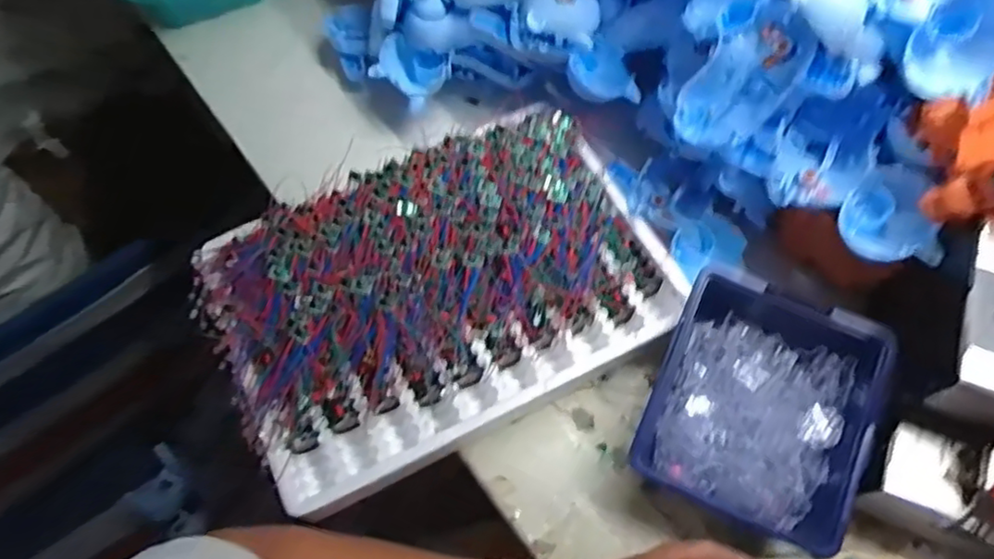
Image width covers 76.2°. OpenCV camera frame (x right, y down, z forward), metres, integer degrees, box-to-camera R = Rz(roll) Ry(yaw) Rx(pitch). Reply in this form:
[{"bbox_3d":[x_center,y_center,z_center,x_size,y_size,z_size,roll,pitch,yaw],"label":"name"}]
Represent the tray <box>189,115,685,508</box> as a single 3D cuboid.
[{"bbox_3d":[-0.044,0.007,0.520,0.353,0.055,0.236,-27,65,-10],"label":"tray"}]

